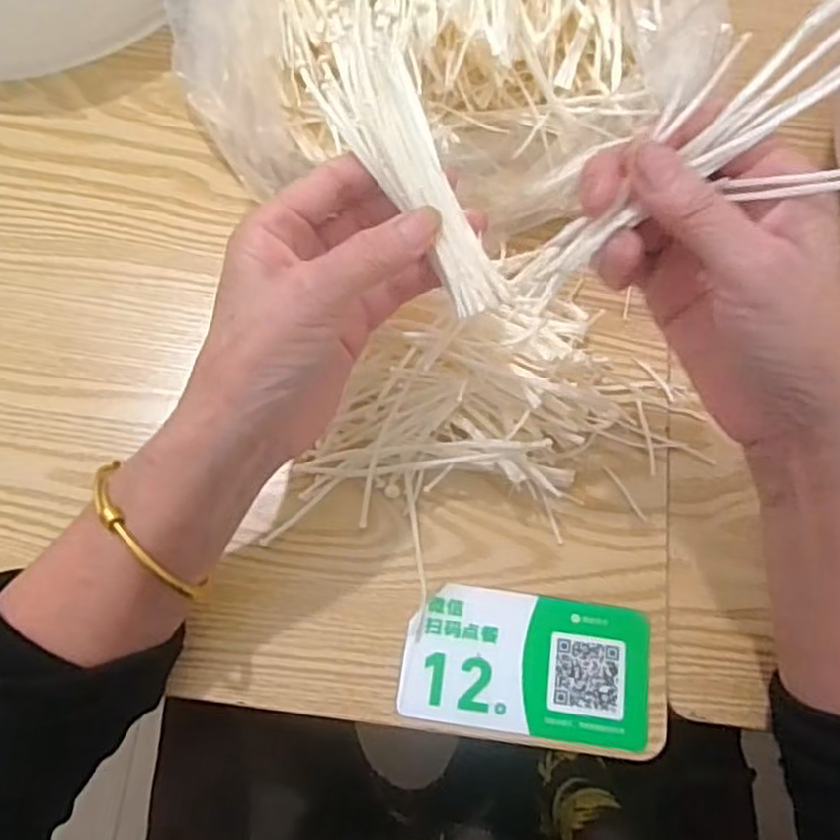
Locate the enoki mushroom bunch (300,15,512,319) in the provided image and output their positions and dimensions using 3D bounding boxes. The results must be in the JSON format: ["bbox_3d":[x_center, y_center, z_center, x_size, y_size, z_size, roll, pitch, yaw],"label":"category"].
[{"bbox_3d":[-0.002,-0.097,0.299,0.032,0.024,0.119,-29,91,-13],"label":"enoki mushroom bunch"}]

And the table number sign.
[{"bbox_3d":[0.048,0.108,0.338,0.107,0.004,0.060,8,69,1],"label":"table number sign"}]

